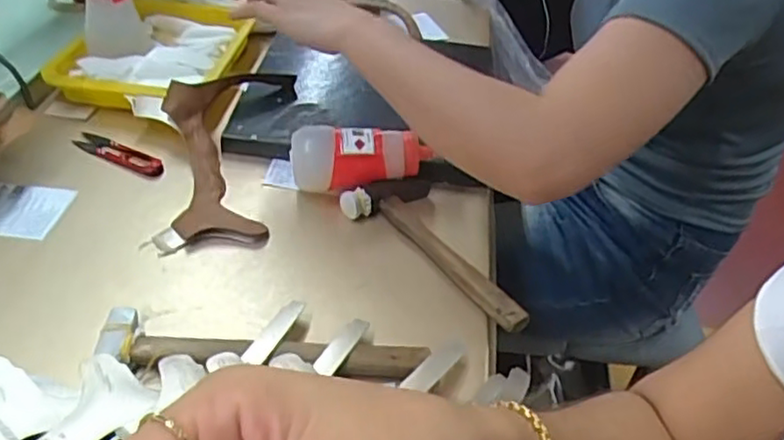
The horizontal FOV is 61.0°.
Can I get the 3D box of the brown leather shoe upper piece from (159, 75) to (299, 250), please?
[{"bbox_3d":[-0.178,-0.080,0.690,0.124,0.071,0.267,2,38,-4],"label":"brown leather shoe upper piece"}]

